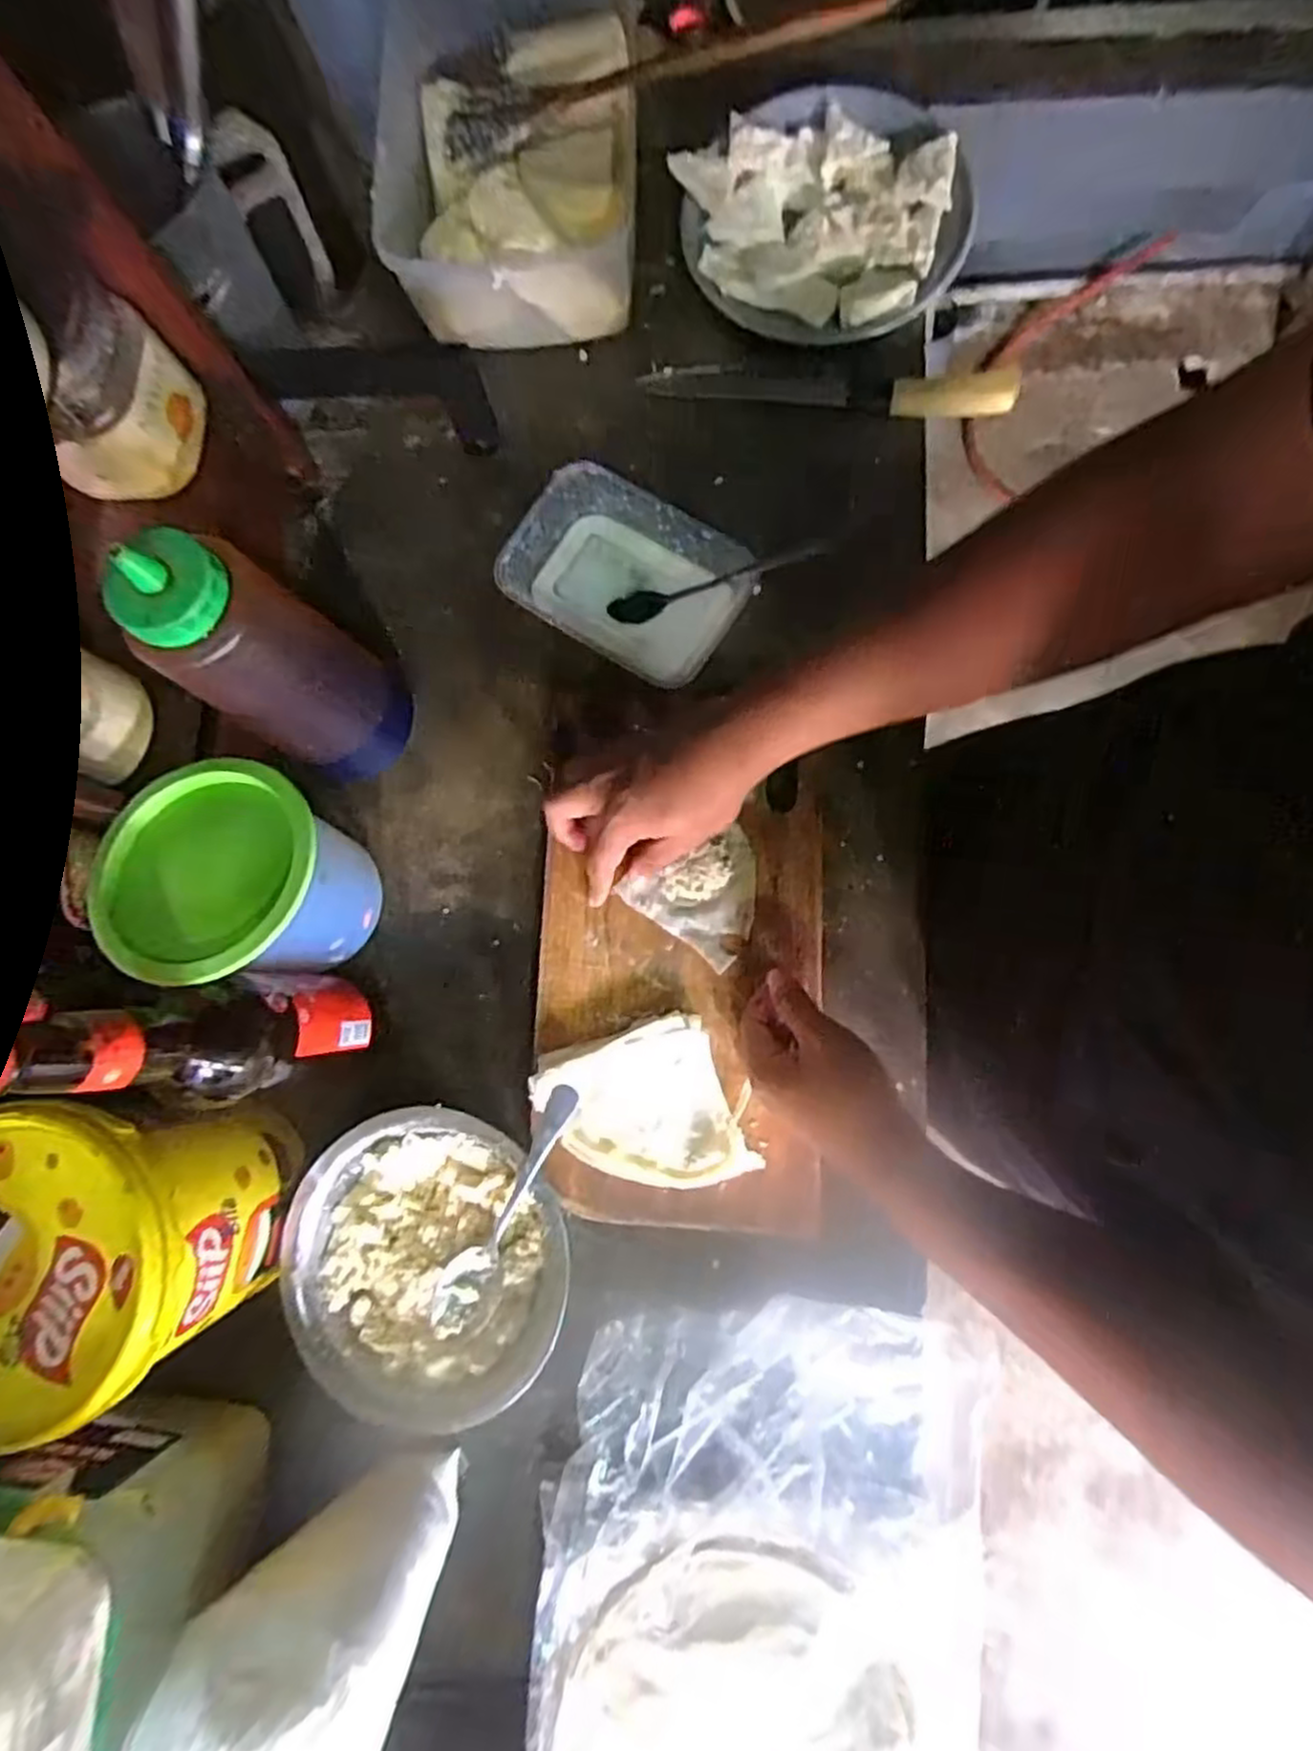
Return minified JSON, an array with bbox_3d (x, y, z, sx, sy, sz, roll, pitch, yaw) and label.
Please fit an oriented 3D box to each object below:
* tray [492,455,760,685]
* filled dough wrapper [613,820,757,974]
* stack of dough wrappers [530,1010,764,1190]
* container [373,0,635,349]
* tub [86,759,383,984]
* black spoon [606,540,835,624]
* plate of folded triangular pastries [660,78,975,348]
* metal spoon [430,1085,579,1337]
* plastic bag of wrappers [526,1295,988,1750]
[{"bbox_3d":[-0.023,-0.218,0.563,0.168,0.035,0.117,29,86,10],"label":"tray"},{"bbox_3d":[0.034,0.005,0.523,0.088,0.017,0.085,36,81,8],"label":"filled dough wrapper"},{"bbox_3d":[-0.008,0.152,0.496,0.121,0.017,0.108,-20,80,3],"label":"stack of dough wrappers"},{"bbox_3d":[-0.114,-0.563,0.600,0.191,0.089,0.288,0,82,7],"label":"container"},{"bbox_3d":[-0.248,0.009,0.481,0.103,0.142,0.121,6,82,8],"label":"tub"},{"bbox_3d":[0.042,-0.212,0.552,0.165,0.011,0.022,-10,76,21],"label":"black spoon"},{"bbox_3d":[0.128,-0.513,0.601,0.208,0.051,0.211,-1,81,6],"label":"plate of folded triangular pastries"},{"bbox_3d":[-0.095,0.206,0.483,0.026,0.027,0.168,28,94,7],"label":"metal spoon"},{"bbox_3d":[0.061,0.446,0.445,0.255,0.046,0.352,3,82,7],"label":"plastic bag of wrappers"}]

